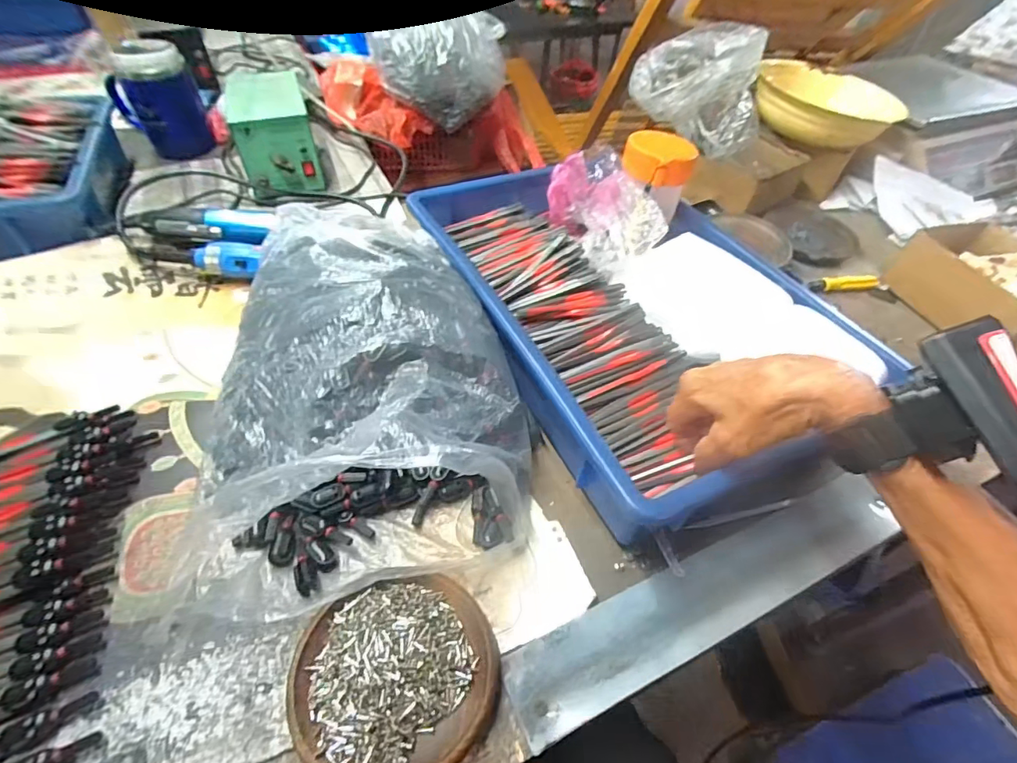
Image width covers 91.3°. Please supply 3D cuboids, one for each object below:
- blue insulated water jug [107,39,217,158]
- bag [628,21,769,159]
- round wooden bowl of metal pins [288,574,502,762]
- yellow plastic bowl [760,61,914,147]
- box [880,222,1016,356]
[{"bbox_3d":[-0.469,-0.375,0.667,0.098,0.124,0.076,-24,54,-23],"label":"blue insulated water jug"},{"bbox_3d":[0.244,-0.380,0.641,0.169,0.101,0.138,11,49,6],"label":"bag"},{"bbox_3d":[-0.064,0.170,0.288,0.113,0.025,0.106,2,48,-2],"label":"round wooden bowl of metal pins"},{"bbox_3d":[0.440,-0.380,0.697,0.189,0.071,0.147,20,50,13],"label":"yellow plastic bowl"},{"bbox_3d":[0.511,-0.102,0.536,0.118,0.066,0.154,-15,51,-16],"label":"box"}]

